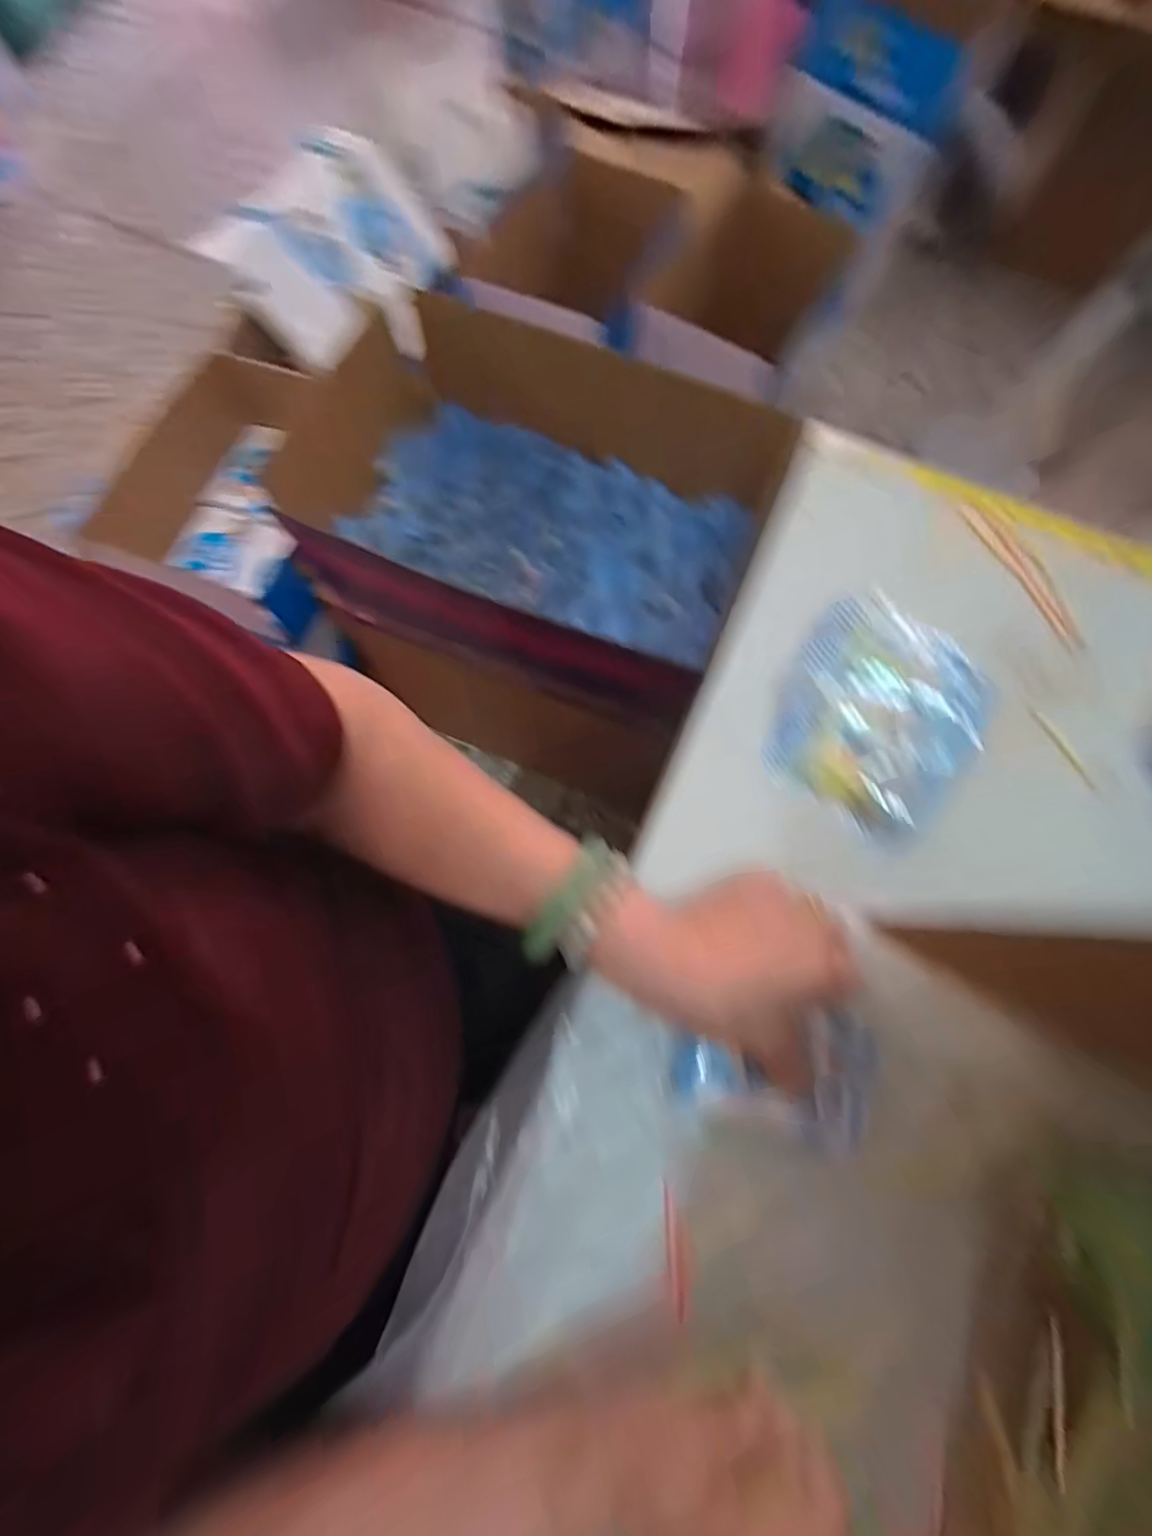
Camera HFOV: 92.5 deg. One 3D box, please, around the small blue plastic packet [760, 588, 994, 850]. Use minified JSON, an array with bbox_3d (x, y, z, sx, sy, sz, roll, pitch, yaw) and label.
[{"bbox_3d":[0.208,-0.036,0.382,0.125,0.014,0.142,30,94,15],"label":"small blue plastic packet"}]

